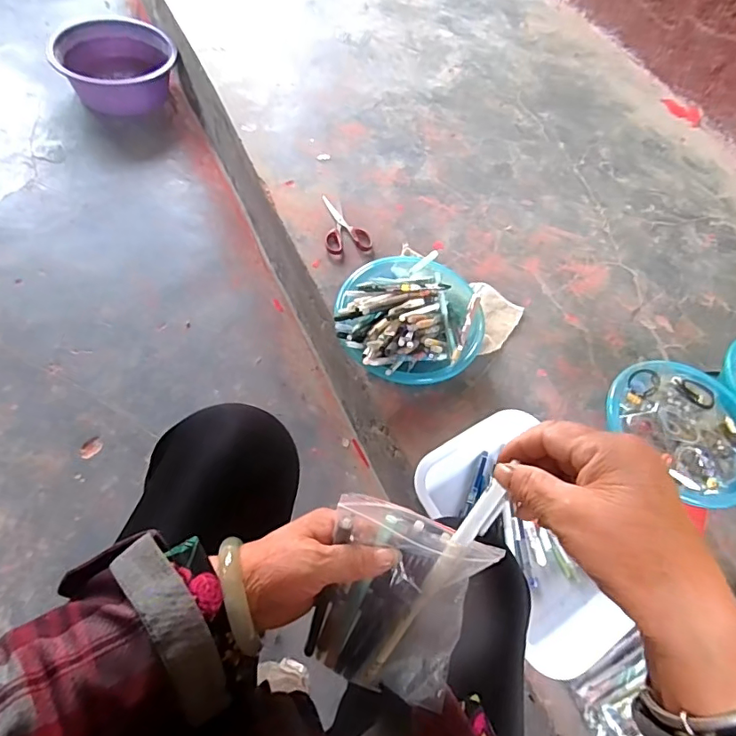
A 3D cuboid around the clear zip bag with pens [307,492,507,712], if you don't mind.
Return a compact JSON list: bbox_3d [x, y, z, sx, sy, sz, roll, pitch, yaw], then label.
[{"bbox_3d":[0.020,0.170,0.365,0.108,0.162,0.017,16,22,5],"label":"clear zip bag with pens"}]

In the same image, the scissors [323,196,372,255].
[{"bbox_3d":[-0.040,-0.269,0.947,0.083,0.011,0.141,-1,60,-11],"label":"scissors"}]

